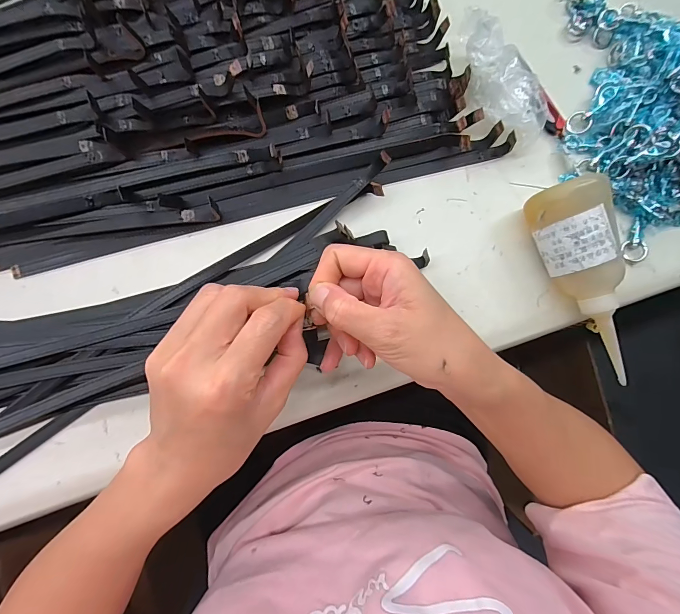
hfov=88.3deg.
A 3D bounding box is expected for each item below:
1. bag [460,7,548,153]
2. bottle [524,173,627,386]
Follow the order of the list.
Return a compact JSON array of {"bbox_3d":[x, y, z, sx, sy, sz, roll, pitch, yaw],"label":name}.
[{"bbox_3d":[0.153,-0.217,0.337,0.054,0.031,0.132,-35,100,-8],"label":"bag"},{"bbox_3d":[0.218,-0.020,0.311,0.054,0.062,0.178,-14,85,-5],"label":"bottle"}]

